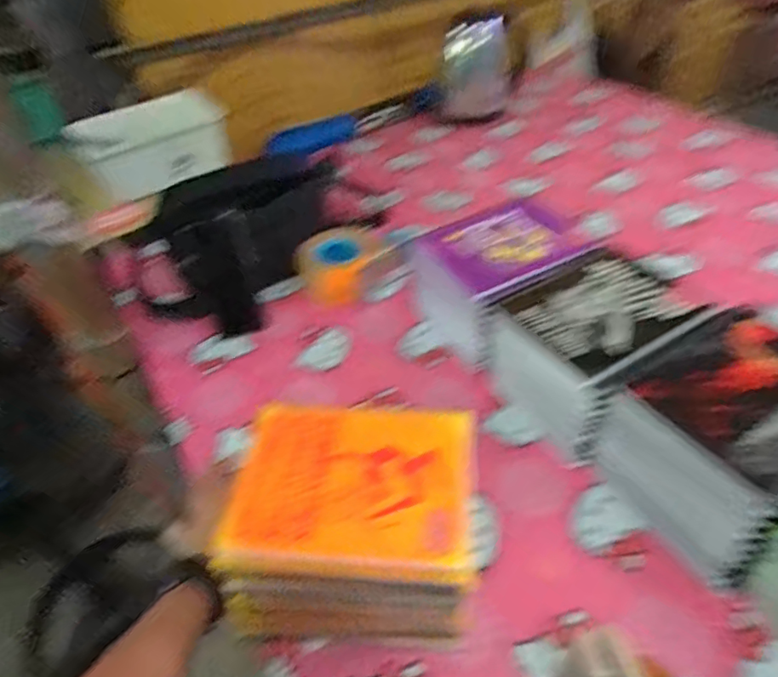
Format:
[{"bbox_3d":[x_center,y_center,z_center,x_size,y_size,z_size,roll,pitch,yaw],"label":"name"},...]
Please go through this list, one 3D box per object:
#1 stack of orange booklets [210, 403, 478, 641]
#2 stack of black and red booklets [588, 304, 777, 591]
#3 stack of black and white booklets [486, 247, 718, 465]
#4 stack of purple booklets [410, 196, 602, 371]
[{"bbox_3d":[-0.027,0.166,0.498,0.203,0.116,0.170,0,44,7],"label":"stack of orange booklets"},{"bbox_3d":[0.329,0.095,0.534,0.220,0.120,0.167,-28,47,-21],"label":"stack of black and red booklets"},{"bbox_3d":[0.236,0.011,0.634,0.206,0.119,0.167,-28,47,-21],"label":"stack of black and white booklets"},{"bbox_3d":[0.157,-0.078,0.738,0.210,0.119,0.173,-23,46,-17],"label":"stack of purple booklets"}]

